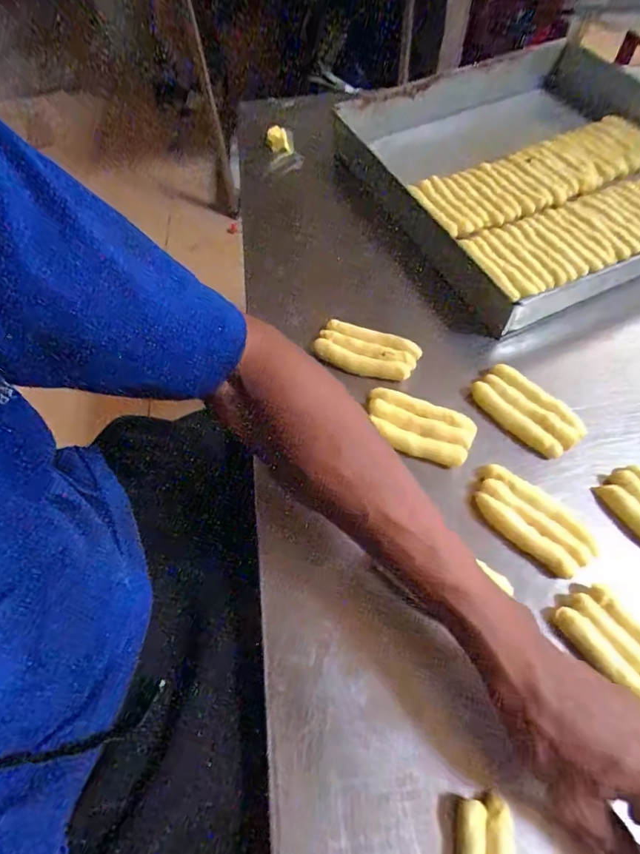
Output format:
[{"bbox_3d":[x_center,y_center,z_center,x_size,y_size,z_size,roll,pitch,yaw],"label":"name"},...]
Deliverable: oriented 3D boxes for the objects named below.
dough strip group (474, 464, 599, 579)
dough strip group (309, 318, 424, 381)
[{"bbox_3d":[0.179,0.079,0.401,0.101,0.017,0.047,40,68,22],"label":"dough strip group"},{"bbox_3d":[0.050,-0.081,0.499,0.105,0.026,0.047,13,60,9],"label":"dough strip group"}]

